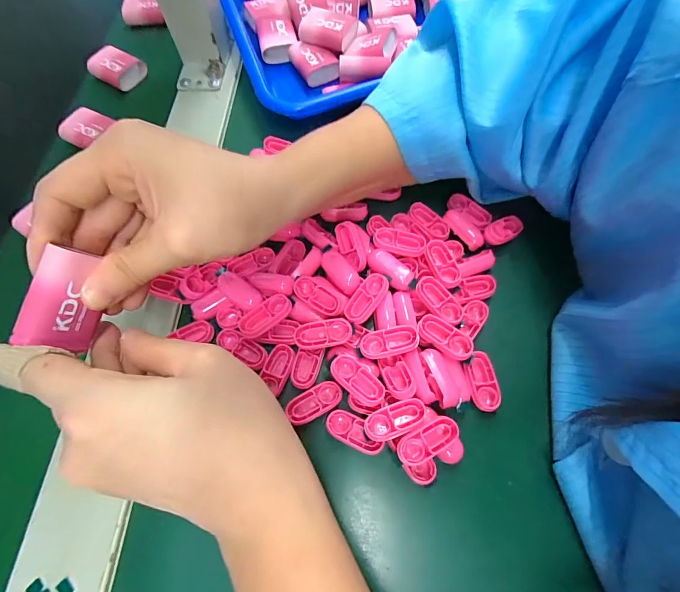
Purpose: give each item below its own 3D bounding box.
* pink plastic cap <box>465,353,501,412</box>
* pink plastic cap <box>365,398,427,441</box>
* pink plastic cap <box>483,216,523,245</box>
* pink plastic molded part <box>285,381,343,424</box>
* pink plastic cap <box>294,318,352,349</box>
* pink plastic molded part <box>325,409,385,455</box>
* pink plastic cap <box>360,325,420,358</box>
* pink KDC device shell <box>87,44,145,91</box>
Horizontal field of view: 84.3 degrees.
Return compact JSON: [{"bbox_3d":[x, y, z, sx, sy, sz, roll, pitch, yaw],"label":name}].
[{"bbox_3d":[0.084,0.050,0.221,0.016,0.006,0.033,-5,66,-1],"label":"pink plastic cap"},{"bbox_3d":[0.030,0.066,0.202,0.034,0.004,0.015,-22,67,-8],"label":"pink plastic cap"},{"bbox_3d":[0.114,-0.046,0.259,0.033,0.009,0.016,-27,67,-25],"label":"pink plastic cap"},{"bbox_3d":[-0.014,0.061,0.215,0.033,0.004,0.015,-30,68,-11],"label":"pink plastic molded part"},{"bbox_3d":[-0.010,0.023,0.224,0.034,0.009,0.015,-8,66,-2],"label":"pink plastic cap"},{"bbox_3d":[0.008,0.076,0.210,0.033,0.004,0.016,22,68,11],"label":"pink plastic molded part"},{"bbox_3d":[0.029,0.027,0.220,0.034,0.008,0.015,-11,66,-3],"label":"pink plastic cap"},{"bbox_3d":[-0.209,-0.214,0.351,0.043,0.019,0.035,32,70,15],"label":"pink KDC device shell"}]

